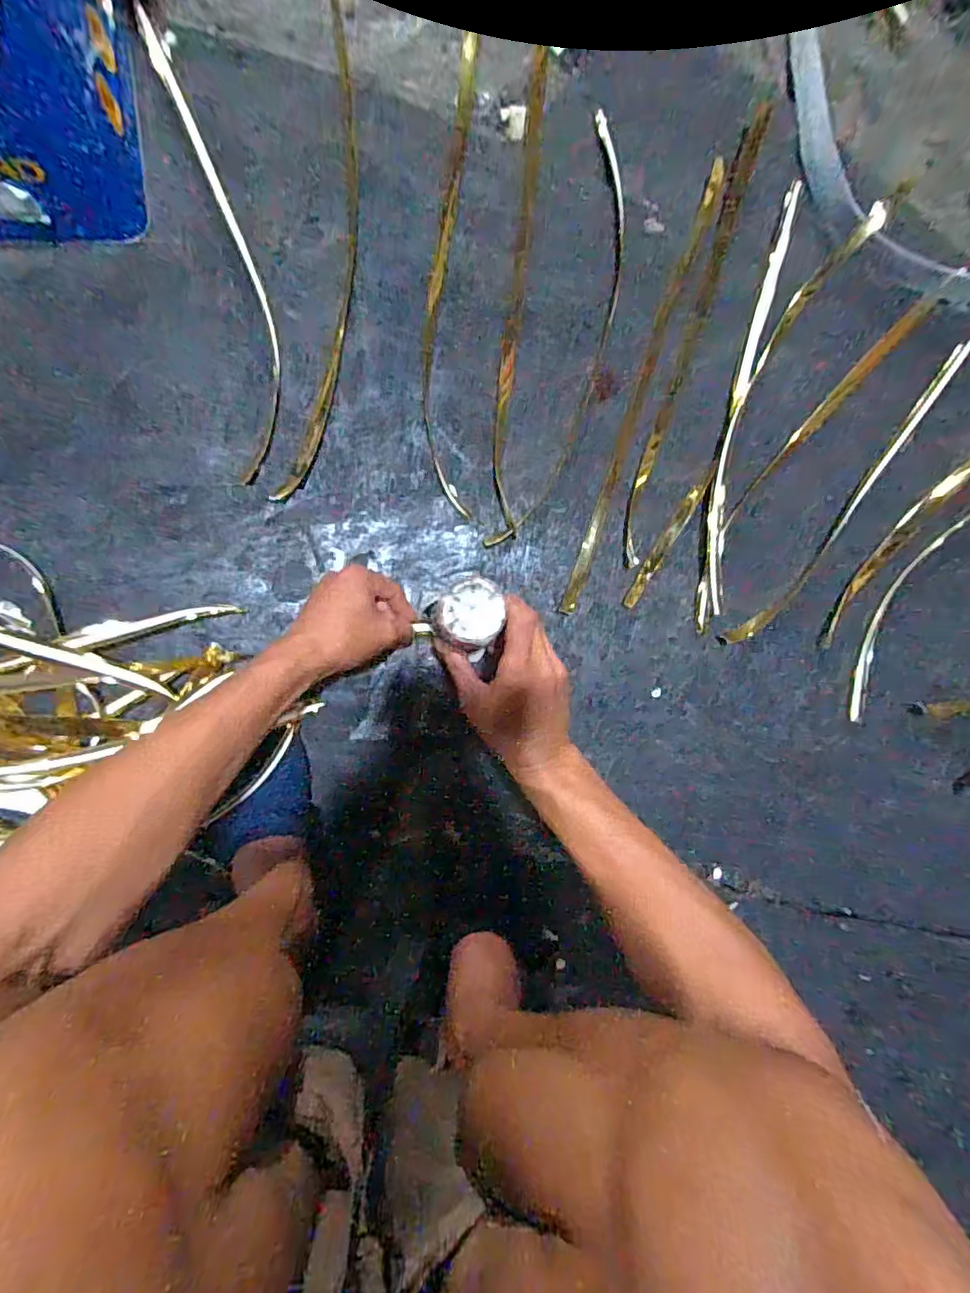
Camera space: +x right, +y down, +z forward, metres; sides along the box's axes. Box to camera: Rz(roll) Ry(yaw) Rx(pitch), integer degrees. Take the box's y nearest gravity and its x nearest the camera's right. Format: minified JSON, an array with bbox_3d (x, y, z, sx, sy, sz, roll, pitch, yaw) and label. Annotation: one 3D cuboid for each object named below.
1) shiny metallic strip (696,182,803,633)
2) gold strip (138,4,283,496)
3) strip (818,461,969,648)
[{"bbox_3d":[0.264,-0.248,0.556,0.034,0.029,0.462,11,89,-8],"label":"shiny metallic strip"},{"bbox_3d":[-0.234,-0.353,0.485,0.054,0.014,0.401,-12,93,-9],"label":"gold strip"},{"bbox_3d":[0.505,-0.187,0.580,0.039,0.036,0.464,42,85,-6],"label":"strip"}]

